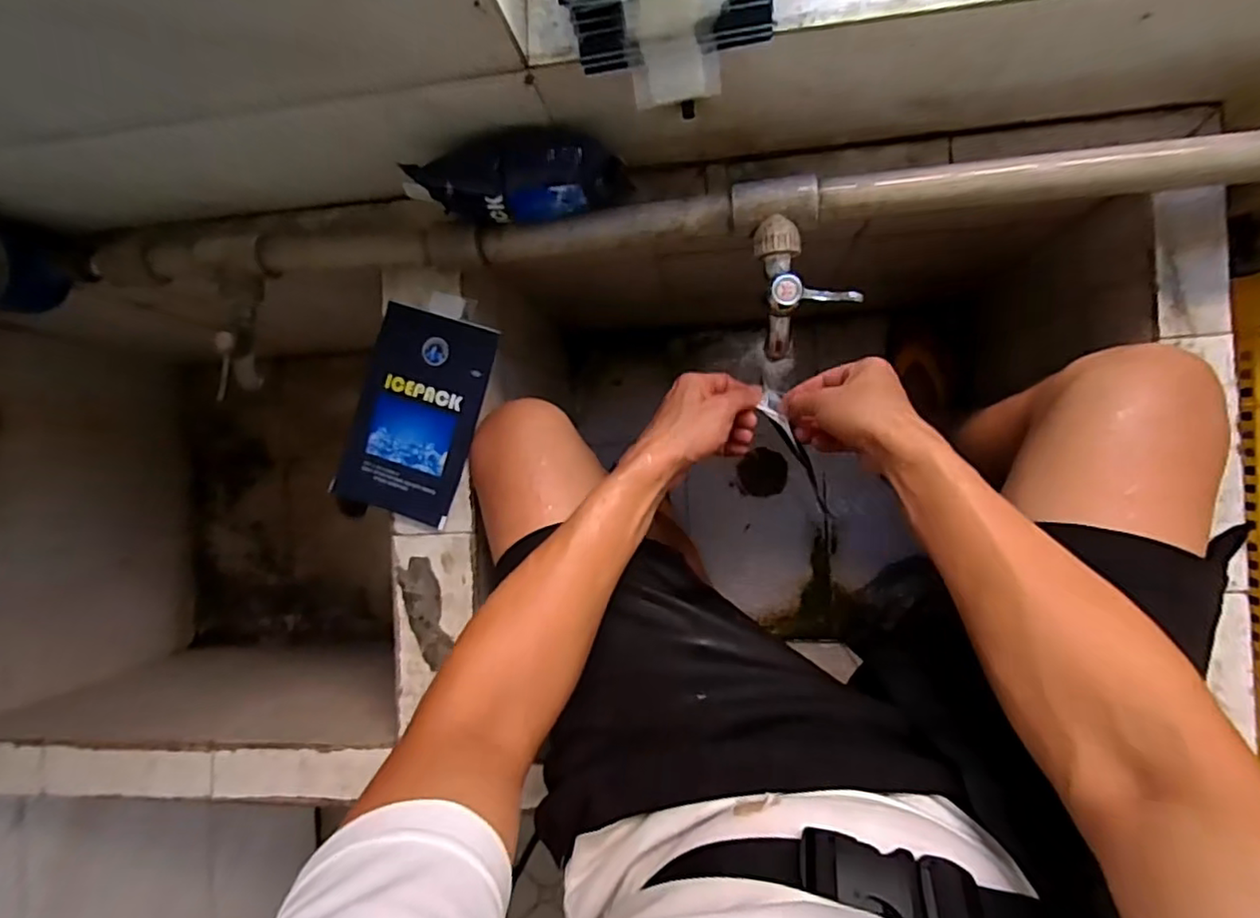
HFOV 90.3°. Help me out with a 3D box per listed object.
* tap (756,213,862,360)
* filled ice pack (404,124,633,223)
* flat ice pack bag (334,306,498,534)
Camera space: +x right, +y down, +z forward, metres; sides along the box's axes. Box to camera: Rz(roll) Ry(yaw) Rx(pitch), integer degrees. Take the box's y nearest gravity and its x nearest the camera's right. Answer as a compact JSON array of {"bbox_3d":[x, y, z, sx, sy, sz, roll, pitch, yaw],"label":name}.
[{"bbox_3d":[0.131,-0.134,0.477,0.064,0.073,0.101,-8,89,8],"label":"tap"},{"bbox_3d":[-0.082,-0.214,0.481,0.153,0.063,0.051,-4,90,8],"label":"filled ice pack"},{"bbox_3d":[-0.199,-0.042,0.585,0.116,0.012,0.187,19,93,7],"label":"flat ice pack bag"}]

